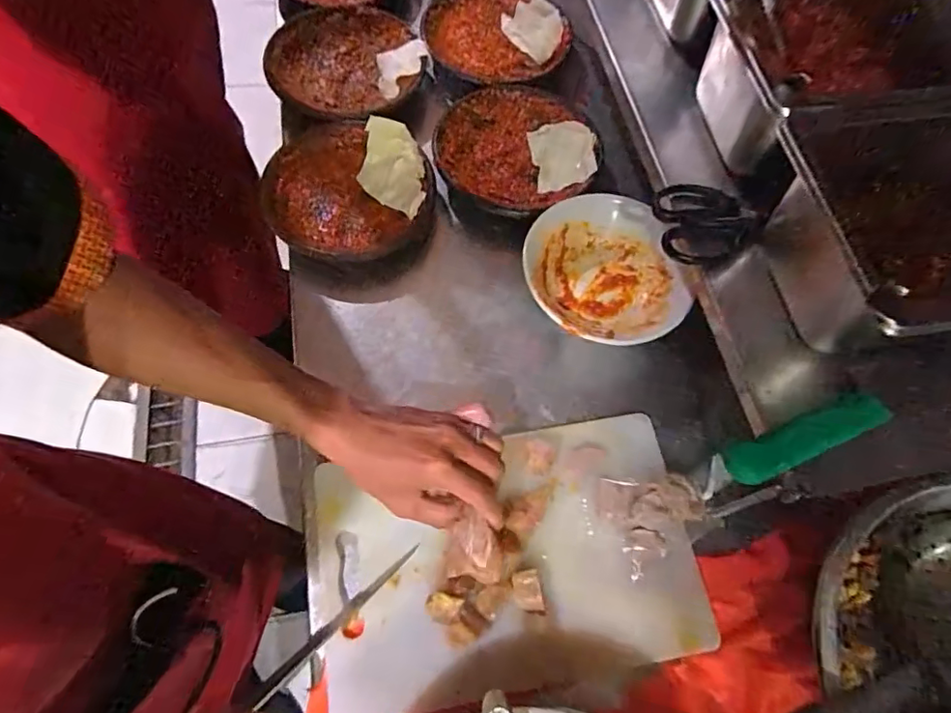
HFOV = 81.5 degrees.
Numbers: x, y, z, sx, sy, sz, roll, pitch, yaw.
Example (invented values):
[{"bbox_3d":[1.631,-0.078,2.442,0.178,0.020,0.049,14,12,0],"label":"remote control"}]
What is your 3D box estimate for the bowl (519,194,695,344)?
[{"bbox_3d":[0.123,-0.078,0.526,0.153,0.047,0.157,1,66,-3],"label":"bowl"}]

